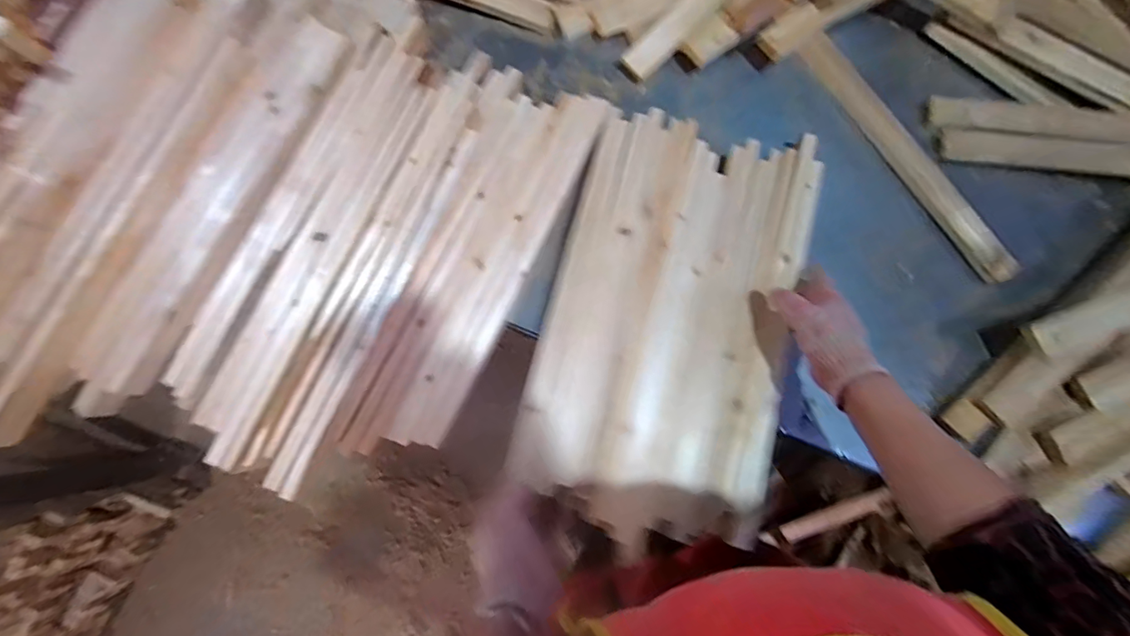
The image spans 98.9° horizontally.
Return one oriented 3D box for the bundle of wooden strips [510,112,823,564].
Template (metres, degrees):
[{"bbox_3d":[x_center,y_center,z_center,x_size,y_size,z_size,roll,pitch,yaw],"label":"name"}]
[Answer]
[{"bbox_3d":[0.136,0.001,0.607,0.299,0.023,0.521,16,79,2],"label":"bundle of wooden strips"}]

